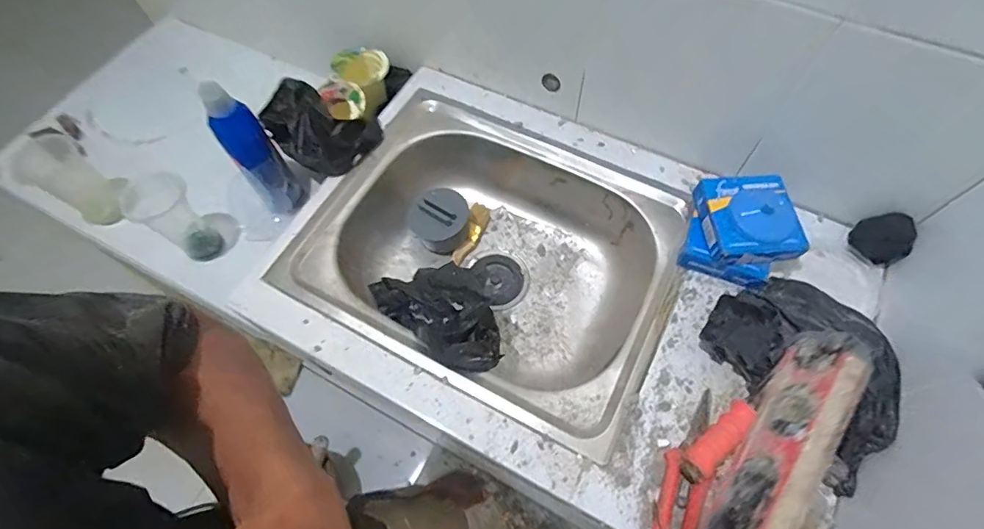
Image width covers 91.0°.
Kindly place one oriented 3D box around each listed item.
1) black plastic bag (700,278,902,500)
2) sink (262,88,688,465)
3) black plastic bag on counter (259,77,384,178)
[{"bbox_3d":[0.371,0.115,0.556,0.148,0.071,0.220,-30,67,-13],"label":"black plastic bag"},{"bbox_3d":[0.006,-0.006,0.733,0.493,0.147,0.394,26,67,13],"label":"sink"},{"bbox_3d":[-0.274,-0.215,0.738,0.184,0.069,0.123,29,68,15],"label":"black plastic bag on counter"}]

